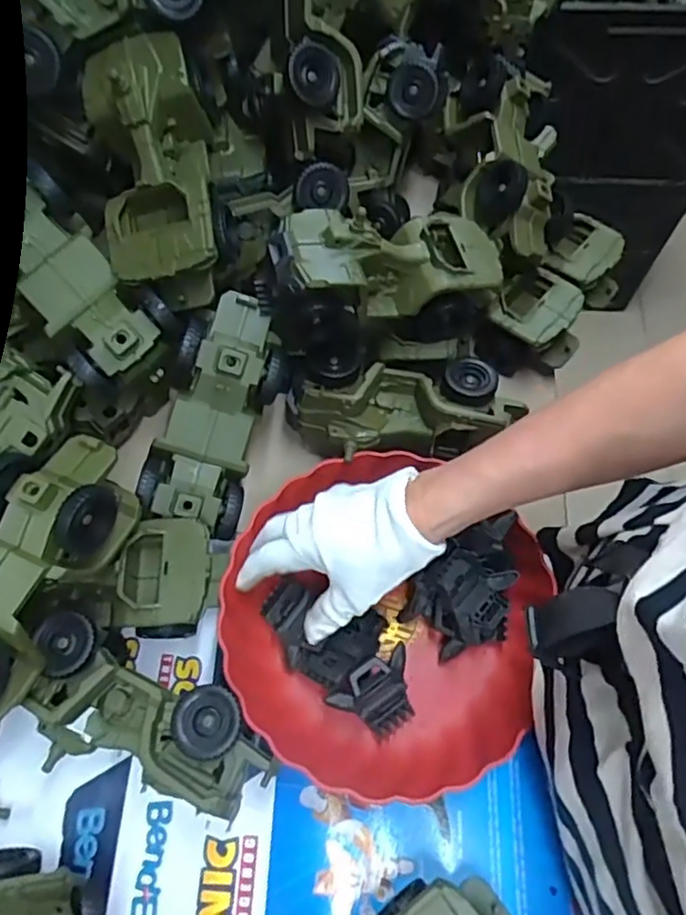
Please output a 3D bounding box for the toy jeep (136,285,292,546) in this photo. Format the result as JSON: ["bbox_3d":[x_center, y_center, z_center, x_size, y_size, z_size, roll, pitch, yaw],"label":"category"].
[{"bbox_3d":[-0.101,-0.036,0.499,0.090,0.071,0.181,17,91,7],"label":"toy jeep"}]

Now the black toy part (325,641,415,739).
[{"bbox_3d":[0.029,0.170,0.462,0.063,0.028,0.048,-39,71,-17],"label":"black toy part"}]

